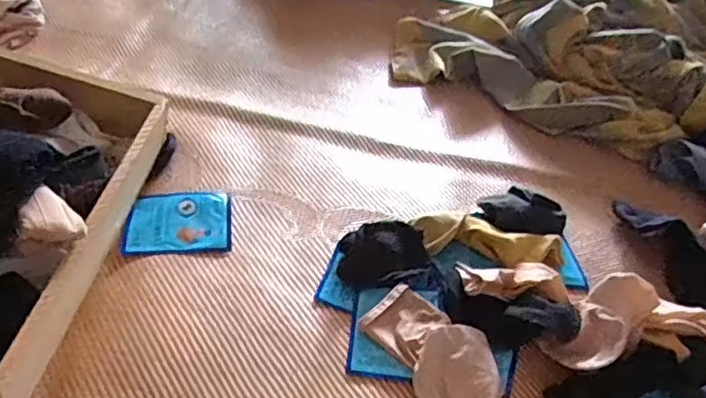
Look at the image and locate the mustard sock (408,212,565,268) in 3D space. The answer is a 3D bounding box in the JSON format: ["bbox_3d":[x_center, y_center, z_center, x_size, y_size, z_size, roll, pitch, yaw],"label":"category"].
[{"bbox_3d":[0.145,0.049,0.661,0.166,0.039,0.057,12,42,3],"label":"mustard sock"}]

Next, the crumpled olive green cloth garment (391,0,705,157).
[{"bbox_3d":[0.432,-0.244,0.974,0.653,0.099,0.433,24,44,16],"label":"crumpled olive green cloth garment"}]

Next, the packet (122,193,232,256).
[{"bbox_3d":[-0.186,0.026,0.648,0.108,0.010,0.083,-2,43,-13],"label":"packet"}]

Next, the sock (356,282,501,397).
[{"bbox_3d":[0.074,0.135,0.556,0.076,0.030,0.136,-22,50,-31],"label":"sock"}]

